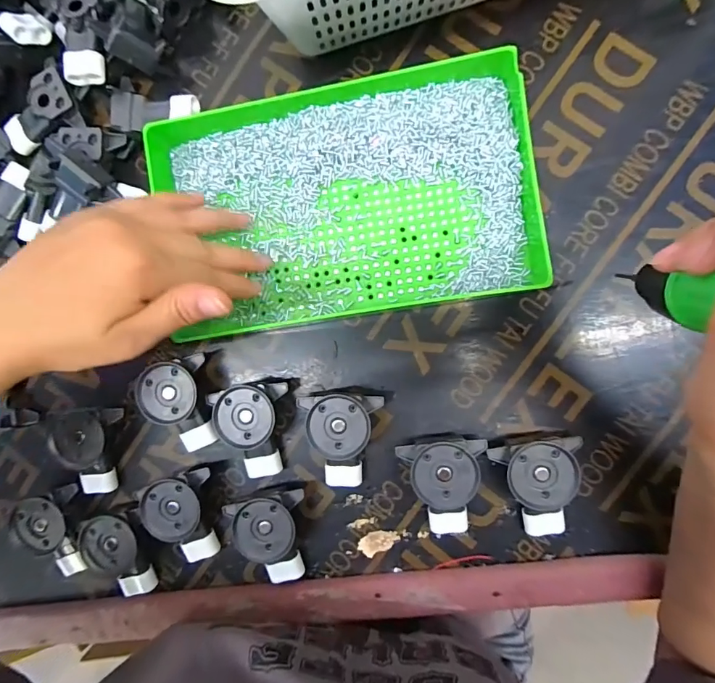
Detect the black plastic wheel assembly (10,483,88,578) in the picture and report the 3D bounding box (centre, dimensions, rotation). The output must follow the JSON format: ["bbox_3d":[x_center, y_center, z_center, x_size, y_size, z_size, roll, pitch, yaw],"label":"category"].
[{"bbox_3d":[-0.224,0.140,0.314,0.037,0.030,0.067,1,91,6],"label":"black plastic wheel assembly"}]

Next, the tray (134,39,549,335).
[{"bbox_3d":[-0.007,-0.092,0.289,0.244,0.029,0.151,-9,89,6],"label":"tray"}]

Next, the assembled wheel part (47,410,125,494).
[{"bbox_3d":[-0.197,0.080,0.312,0.038,0.035,0.065,12,92,6],"label":"assembled wheel part"}]

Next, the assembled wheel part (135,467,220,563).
[{"bbox_3d":[-0.125,0.127,0.307,0.043,0.031,0.066,-7,90,6],"label":"assembled wheel part"}]

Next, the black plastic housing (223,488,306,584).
[{"bbox_3d":[-0.063,0.139,0.300,0.054,0.031,0.064,-7,90,7],"label":"black plastic housing"}]

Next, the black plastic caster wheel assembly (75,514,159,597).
[{"bbox_3d":[-0.174,0.155,0.310,0.040,0.027,0.063,-5,90,7],"label":"black plastic caster wheel assembly"}]

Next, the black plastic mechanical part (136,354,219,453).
[{"bbox_3d":[-0.128,0.045,0.307,0.043,0.030,0.065,-7,90,6],"label":"black plastic mechanical part"}]

